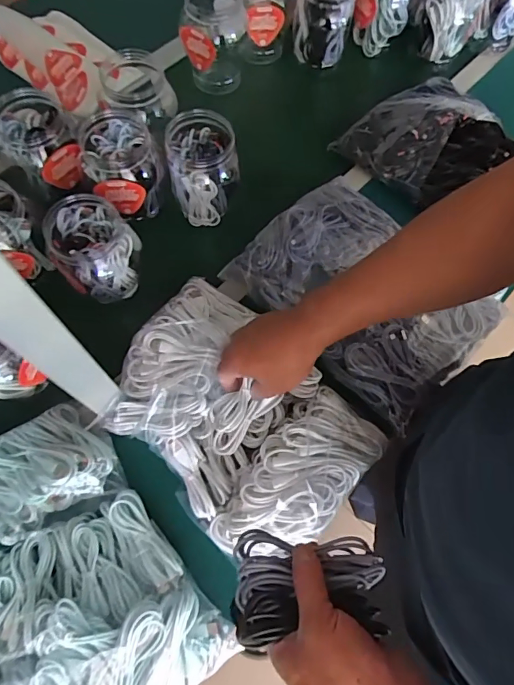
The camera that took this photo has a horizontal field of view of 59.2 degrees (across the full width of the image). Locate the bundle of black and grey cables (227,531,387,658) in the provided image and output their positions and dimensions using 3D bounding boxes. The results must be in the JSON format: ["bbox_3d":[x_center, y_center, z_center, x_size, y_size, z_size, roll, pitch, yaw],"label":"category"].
[{"bbox_3d":[0.042,0.196,0.355,0.119,0.038,0.080,4,69,-1],"label":"bundle of black and grey cables"}]

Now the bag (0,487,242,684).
[{"bbox_3d":[-0.189,0.309,0.487,0.256,0.062,0.235,-32,73,-14],"label":"bag"}]

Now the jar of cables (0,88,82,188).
[{"bbox_3d":[-0.314,-0.286,0.663,0.094,0.117,0.097,1,69,-2],"label":"jar of cables"}]

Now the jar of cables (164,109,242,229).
[{"bbox_3d":[-0.079,-0.257,0.679,0.095,0.138,0.097,1,69,-2],"label":"jar of cables"}]

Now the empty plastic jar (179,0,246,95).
[{"bbox_3d":[-0.076,-0.532,0.800,0.107,0.159,0.097,-1,69,-3],"label":"empty plastic jar"}]

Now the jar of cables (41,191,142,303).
[{"bbox_3d":[-0.214,-0.124,0.614,0.106,0.119,0.095,-17,71,-9],"label":"jar of cables"}]

